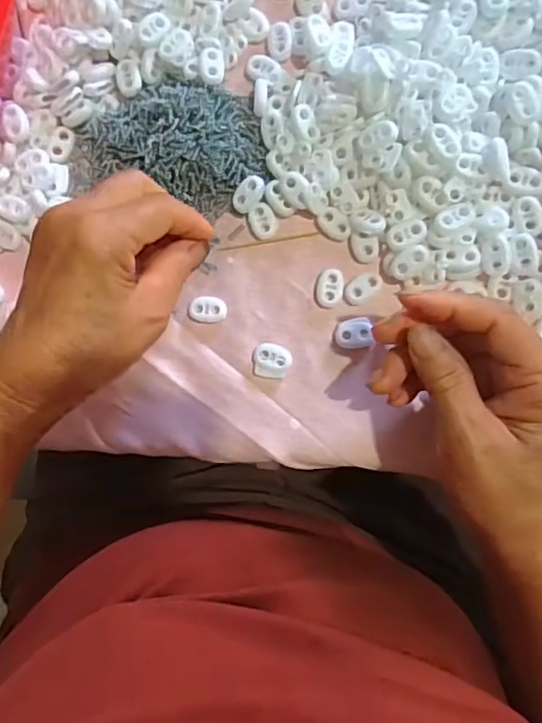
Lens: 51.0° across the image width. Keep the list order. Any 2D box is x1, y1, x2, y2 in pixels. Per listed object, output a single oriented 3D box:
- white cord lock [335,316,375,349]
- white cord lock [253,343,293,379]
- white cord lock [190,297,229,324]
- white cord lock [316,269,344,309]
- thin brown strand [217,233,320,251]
[{"bbox_3d":[0.048,-0.016,0.326,0.021,0.007,0.017,-8,86,7],"label":"white cord lock"},{"bbox_3d":[0.001,0.000,0.333,0.021,0.005,0.020,7,88,8],"label":"white cord lock"},{"bbox_3d":[-0.038,-0.031,0.339,0.022,0.007,0.016,2,87,8],"label":"white cord lock"},{"bbox_3d":[0.035,-0.042,0.332,0.015,0.005,0.021,4,88,8],"label":"white cord lock"},{"bbox_3d":[-0.002,-0.072,0.341,0.061,0.004,0.004,-8,86,6],"label":"thin brown strand"}]

